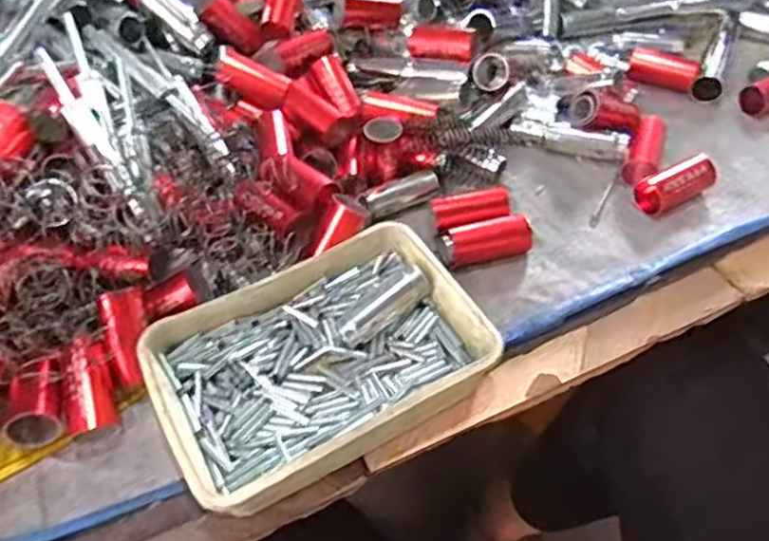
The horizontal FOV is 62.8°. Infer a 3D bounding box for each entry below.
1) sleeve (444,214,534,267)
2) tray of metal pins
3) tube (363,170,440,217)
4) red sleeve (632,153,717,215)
[{"bbox_3d":[0.081,-0.024,0.491,0.064,0.020,0.027,-12,50,11],"label":"sleeve"},{"bbox_3d":[-0.042,0.056,0.412,0.202,0.039,0.140,-24,55,-17],"label":"tray of metal pins"},{"bbox_3d":[0.012,-0.063,0.518,0.067,0.021,0.023,-21,54,-15],"label":"tube"},{"bbox_3d":[0.236,-0.071,0.508,0.060,0.026,0.034,-22,54,-16],"label":"red sleeve"}]

